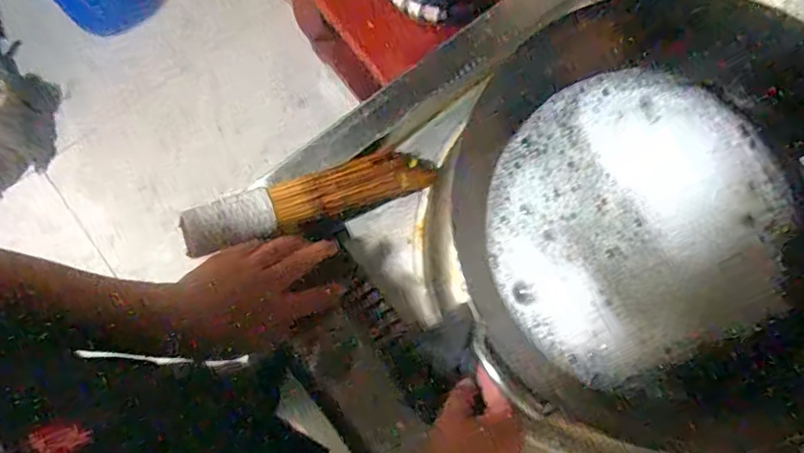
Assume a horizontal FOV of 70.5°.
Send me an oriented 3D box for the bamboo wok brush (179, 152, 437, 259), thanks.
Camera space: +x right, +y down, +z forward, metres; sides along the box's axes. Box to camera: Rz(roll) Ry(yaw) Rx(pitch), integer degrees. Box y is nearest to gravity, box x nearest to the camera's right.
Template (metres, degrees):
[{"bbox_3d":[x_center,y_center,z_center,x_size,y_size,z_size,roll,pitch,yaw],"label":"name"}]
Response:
[{"bbox_3d":[-0.095,-0.035,0.626,0.282,0.052,0.058,-18,76,-26],"label":"bamboo wok brush"}]

